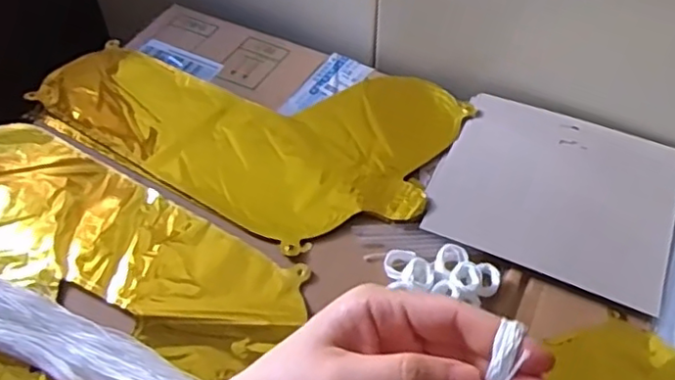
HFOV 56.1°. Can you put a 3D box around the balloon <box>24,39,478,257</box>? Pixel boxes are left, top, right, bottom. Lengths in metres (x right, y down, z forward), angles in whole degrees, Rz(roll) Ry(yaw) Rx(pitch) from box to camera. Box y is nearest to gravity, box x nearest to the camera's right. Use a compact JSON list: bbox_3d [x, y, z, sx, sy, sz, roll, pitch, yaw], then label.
[{"bbox_3d":[-0.080,-0.087,0.628,0.385,0.009,0.244,28,55,21],"label":"balloon"}]

